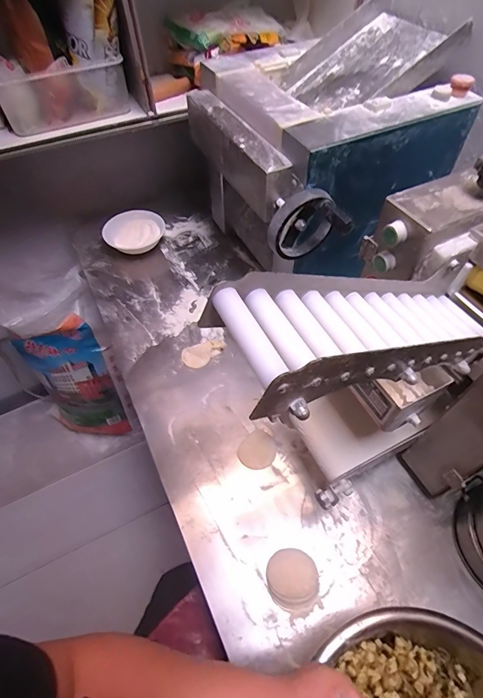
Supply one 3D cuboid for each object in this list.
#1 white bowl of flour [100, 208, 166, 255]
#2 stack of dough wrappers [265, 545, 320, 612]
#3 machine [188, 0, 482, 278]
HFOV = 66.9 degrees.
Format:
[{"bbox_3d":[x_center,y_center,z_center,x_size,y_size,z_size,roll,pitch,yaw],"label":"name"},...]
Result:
[{"bbox_3d":[-0.299,-0.326,1.031,0.163,0.062,0.142,-18,56,-11],"label":"white bowl of flour"},{"bbox_3d":[0.080,0.355,0.566,0.078,0.037,0.080,-24,57,-15],"label":"stack of dough wrappers"},{"bbox_3d":[0.185,-0.357,0.776,0.451,0.401,0.513,-18,56,-11],"label":"machine"}]

